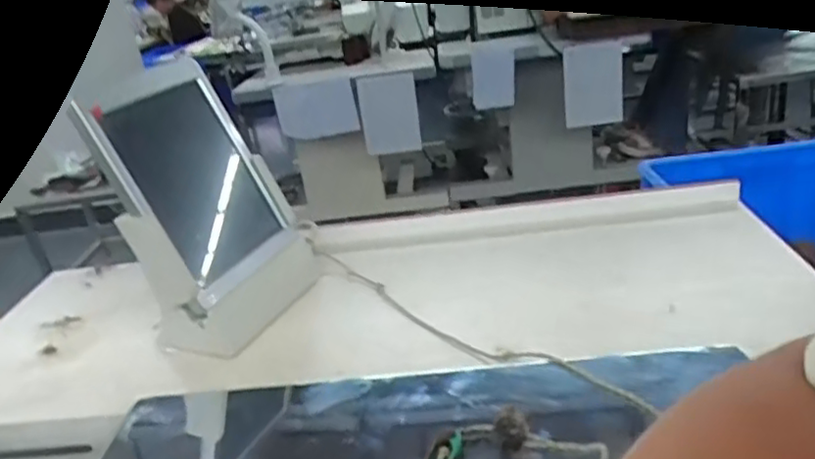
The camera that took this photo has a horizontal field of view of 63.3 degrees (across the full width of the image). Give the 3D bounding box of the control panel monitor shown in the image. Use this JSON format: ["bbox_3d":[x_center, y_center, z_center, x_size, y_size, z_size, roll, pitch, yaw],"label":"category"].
[{"bbox_3d":[-0.200,-0.021,0.634,0.078,0.256,0.166,-21,16,29],"label":"control panel monitor"}]

